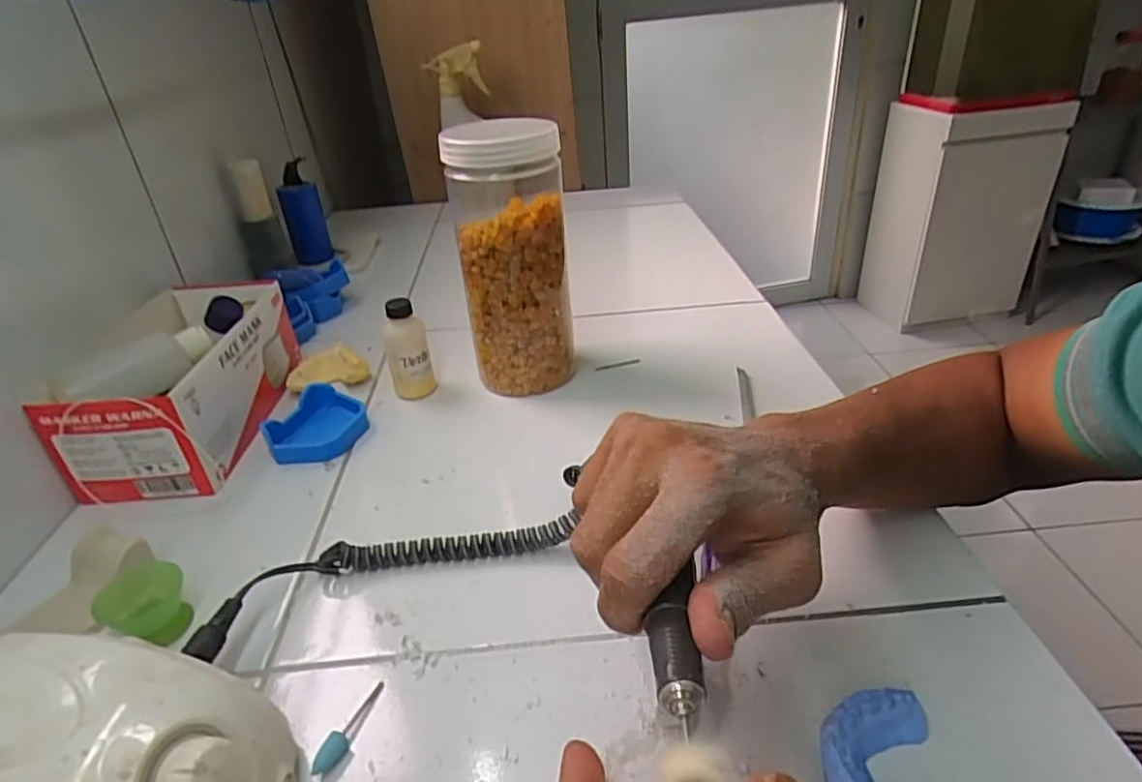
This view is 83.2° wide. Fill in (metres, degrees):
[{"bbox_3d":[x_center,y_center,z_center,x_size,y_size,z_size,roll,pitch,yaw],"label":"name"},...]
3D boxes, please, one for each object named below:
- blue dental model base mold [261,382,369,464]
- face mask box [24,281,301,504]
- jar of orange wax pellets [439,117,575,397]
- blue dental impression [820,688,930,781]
[{"bbox_3d":[-0.199,0.027,0.516,0.064,0.025,0.076,4,33,13],"label":"blue dental model base mold"},{"bbox_3d":[-0.313,-0.011,0.529,0.123,0.089,0.210,-7,32,-4],"label":"face mask box"},{"bbox_3d":[-0.046,-0.105,0.532,0.085,0.212,0.082,-3,32,2],"label":"jar of orange wax pellets"},{"bbox_3d":[0.134,0.158,0.272,0.055,0.021,0.061,-5,32,0],"label":"blue dental impression"}]

